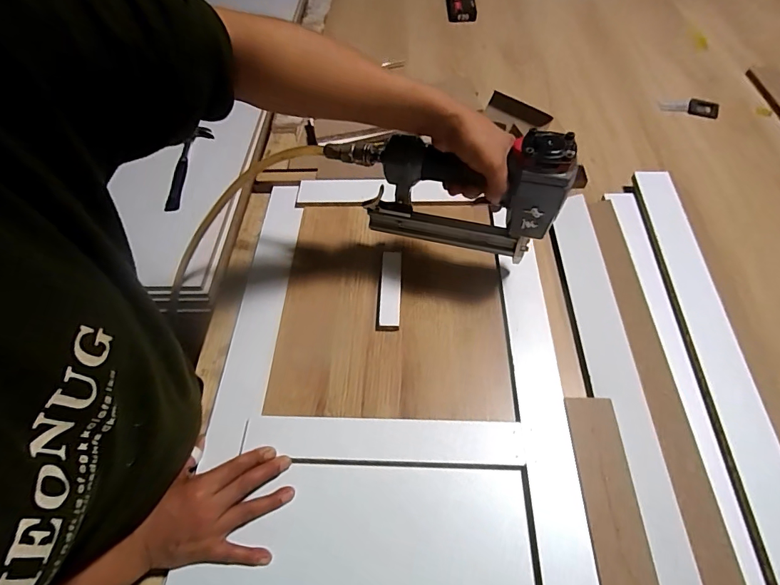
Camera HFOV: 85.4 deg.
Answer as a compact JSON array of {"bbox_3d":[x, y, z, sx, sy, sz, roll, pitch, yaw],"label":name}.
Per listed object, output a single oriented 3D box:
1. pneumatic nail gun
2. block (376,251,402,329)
[{"bbox_3d":[0.061,-0.119,0.494,0.256,0.153,0.048,14,57,12],"label":"pneumatic nail gun"},{"bbox_3d":[0.000,-0.004,0.564,0.029,0.014,0.119,1,56,4],"label":"block"}]

